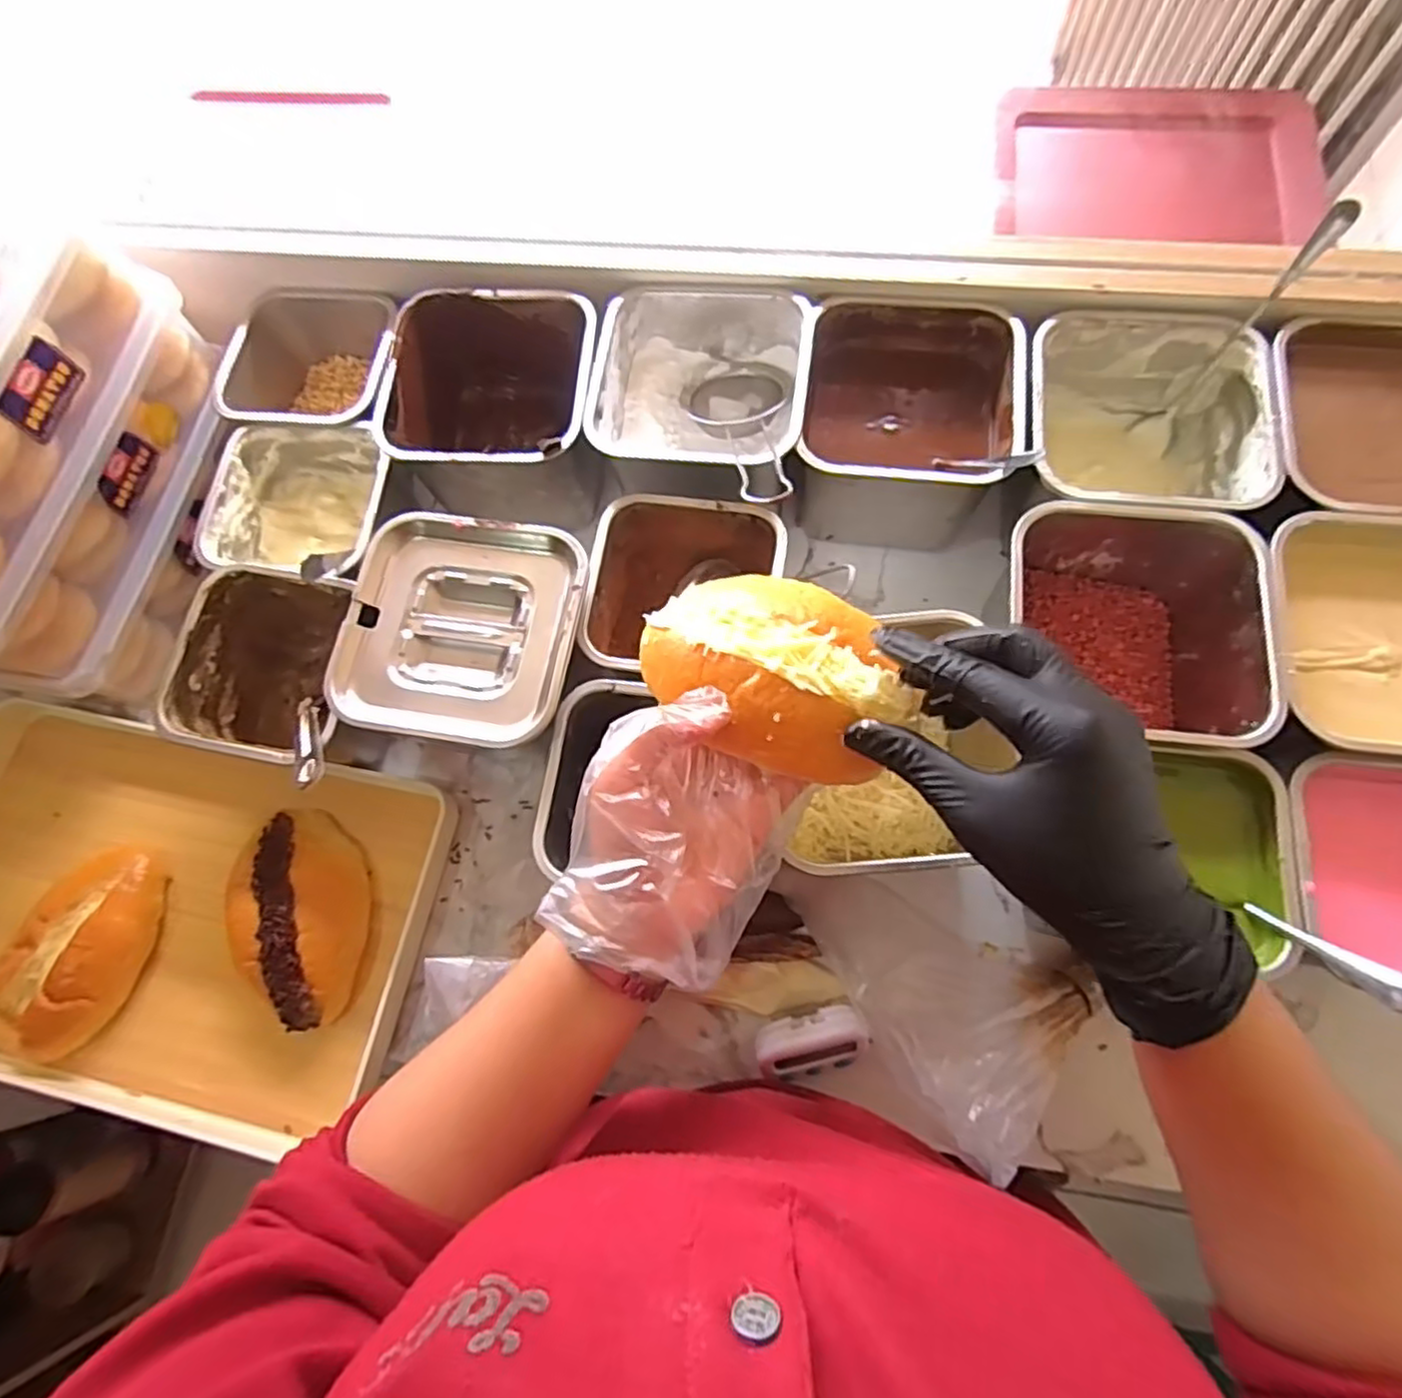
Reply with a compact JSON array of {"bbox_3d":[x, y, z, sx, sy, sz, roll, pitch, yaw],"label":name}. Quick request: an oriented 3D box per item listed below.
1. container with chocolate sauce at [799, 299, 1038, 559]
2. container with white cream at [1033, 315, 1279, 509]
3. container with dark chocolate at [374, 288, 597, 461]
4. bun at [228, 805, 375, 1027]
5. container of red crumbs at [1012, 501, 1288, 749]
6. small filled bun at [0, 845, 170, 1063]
[{"bbox_3d":[0.138,-0.186,0.497,0.135,0.098,0.133,6,71,4],"label":"container with chocolate sauce"},{"bbox_3d":[0.278,-0.165,0.476,0.139,0.094,0.138,5,71,4],"label":"container with white cream"},{"bbox_3d":[-0.144,-0.211,0.520,0.144,0.091,0.148,4,71,4],"label":"container with dark chocolate"},{"bbox_3d":[-0.259,0.141,0.465,0.085,0.045,0.134,-24,72,-6],"label":"bun"},{"bbox_3d":[0.246,-0.041,0.432,0.143,0.094,0.139,9,72,5],"label":"container of red crumbs"},{"bbox_3d":[-0.407,0.164,0.472,0.080,0.037,0.133,13,72,7],"label":"small filled bun"}]

